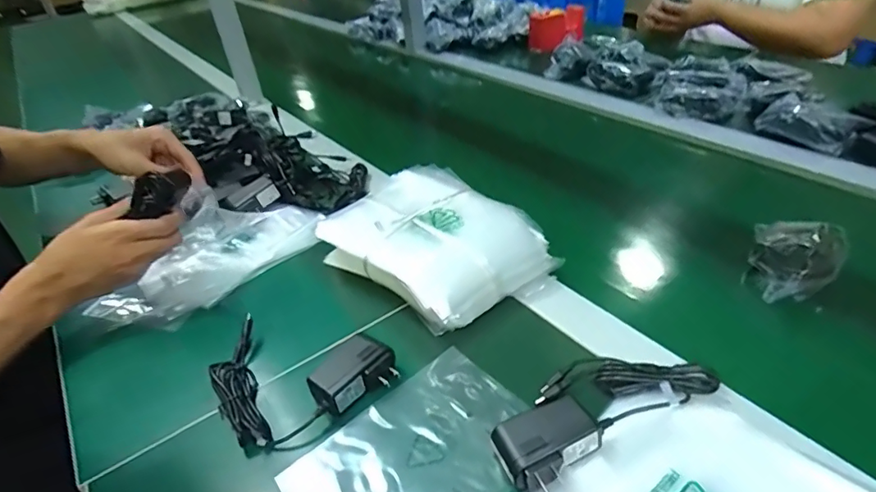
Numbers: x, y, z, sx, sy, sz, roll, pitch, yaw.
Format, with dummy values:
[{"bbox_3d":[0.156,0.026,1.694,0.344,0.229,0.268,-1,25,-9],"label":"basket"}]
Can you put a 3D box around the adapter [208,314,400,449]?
[{"bbox_3d":[-0.134,0.110,0.477,0.140,0.044,0.147,-27,41,-24],"label":"adapter"}]

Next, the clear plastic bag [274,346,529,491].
[{"bbox_3d":[-0.015,0.164,0.398,0.183,0.008,0.130,-30,43,-27],"label":"clear plastic bag"}]

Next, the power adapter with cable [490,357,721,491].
[{"bbox_3d":[0.125,0.120,0.408,0.187,0.032,0.077,-22,39,-18],"label":"power adapter with cable"}]

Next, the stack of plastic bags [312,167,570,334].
[{"bbox_3d":[-0.004,-0.007,0.568,0.230,0.074,0.172,24,47,35],"label":"stack of plastic bags"}]

